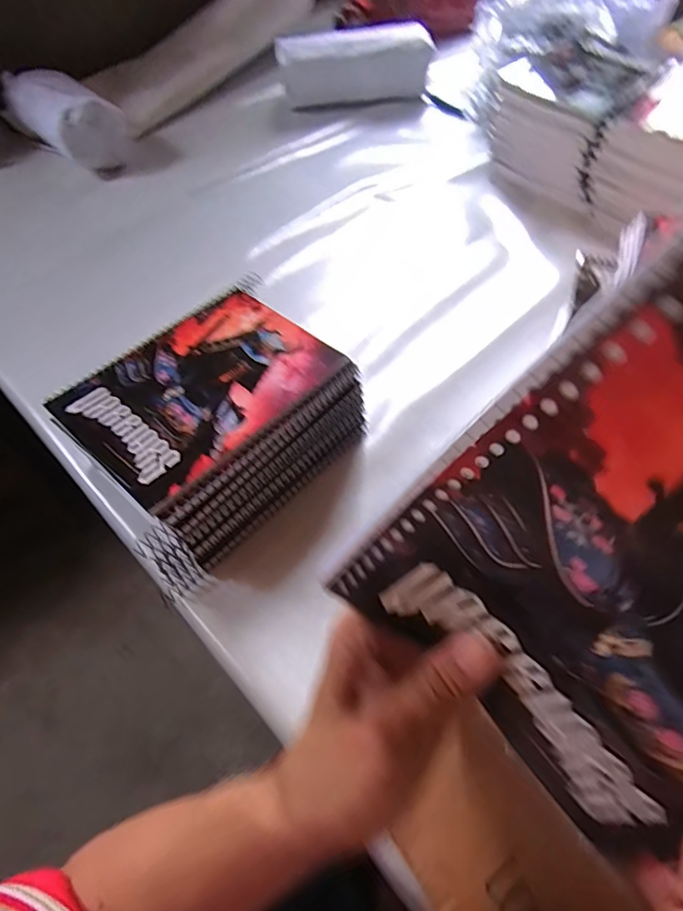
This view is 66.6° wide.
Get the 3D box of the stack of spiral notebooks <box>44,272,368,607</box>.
[{"bbox_3d":[-0.106,-0.030,0.448,0.222,0.091,0.176,-38,60,-21],"label":"stack of spiral notebooks"}]

